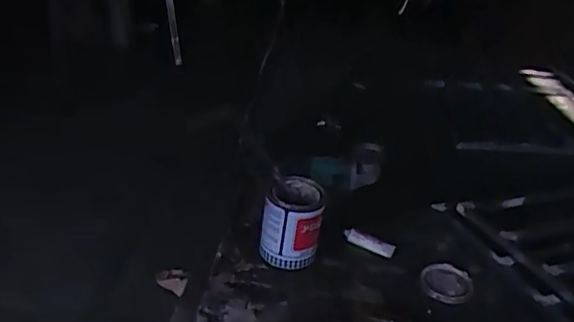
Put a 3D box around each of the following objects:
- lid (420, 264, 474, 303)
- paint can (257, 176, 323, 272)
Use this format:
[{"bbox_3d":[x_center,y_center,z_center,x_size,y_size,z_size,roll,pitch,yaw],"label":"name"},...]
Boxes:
[{"bbox_3d":[0.286,0.212,1.016,0.093,0.011,0.105,9,26,9],"label":"lid"},{"bbox_3d":[0.009,0.110,1.023,0.104,0.135,0.105,4,26,-2],"label":"paint can"}]

